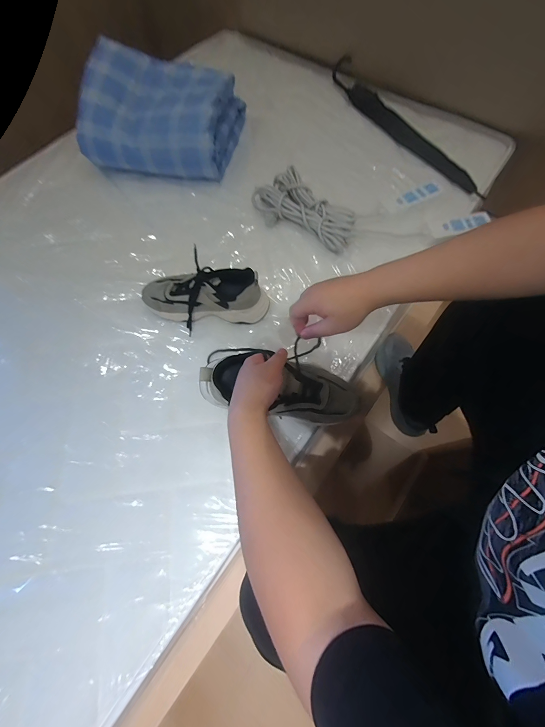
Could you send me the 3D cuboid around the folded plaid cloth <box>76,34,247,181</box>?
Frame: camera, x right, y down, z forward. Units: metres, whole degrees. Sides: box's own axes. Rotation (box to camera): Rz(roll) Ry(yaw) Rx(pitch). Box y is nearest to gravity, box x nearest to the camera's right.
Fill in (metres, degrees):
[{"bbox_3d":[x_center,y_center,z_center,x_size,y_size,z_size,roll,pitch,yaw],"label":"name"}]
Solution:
[{"bbox_3d":[-0.285,-0.656,0.793,0.359,0.170,0.285,6,69,4],"label":"folded plaid cloth"}]

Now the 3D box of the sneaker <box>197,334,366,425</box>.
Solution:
[{"bbox_3d":[0.025,0.032,0.495,0.259,0.096,0.101,15,69,-5],"label":"sneaker"}]

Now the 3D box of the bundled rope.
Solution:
[{"bbox_3d":[0.087,-0.376,0.759,0.263,0.056,0.145,42,75,16],"label":"bundled rope"}]

